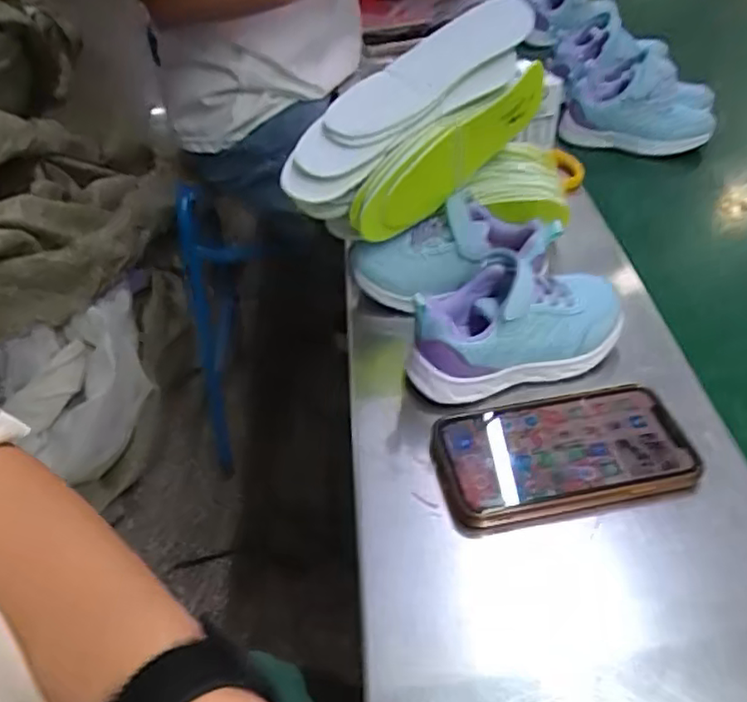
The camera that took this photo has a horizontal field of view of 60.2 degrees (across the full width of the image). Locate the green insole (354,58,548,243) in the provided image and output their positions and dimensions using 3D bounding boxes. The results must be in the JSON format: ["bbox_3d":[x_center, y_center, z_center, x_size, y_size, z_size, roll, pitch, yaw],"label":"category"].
[{"bbox_3d":[0.060,-0.145,0.476,0.174,0.066,0.025,-38,61,-12],"label":"green insole"}]

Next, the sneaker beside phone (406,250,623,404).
[{"bbox_3d":[0.100,-0.023,0.440,0.156,0.070,0.075,-6,42,-4],"label":"sneaker beside phone"}]

